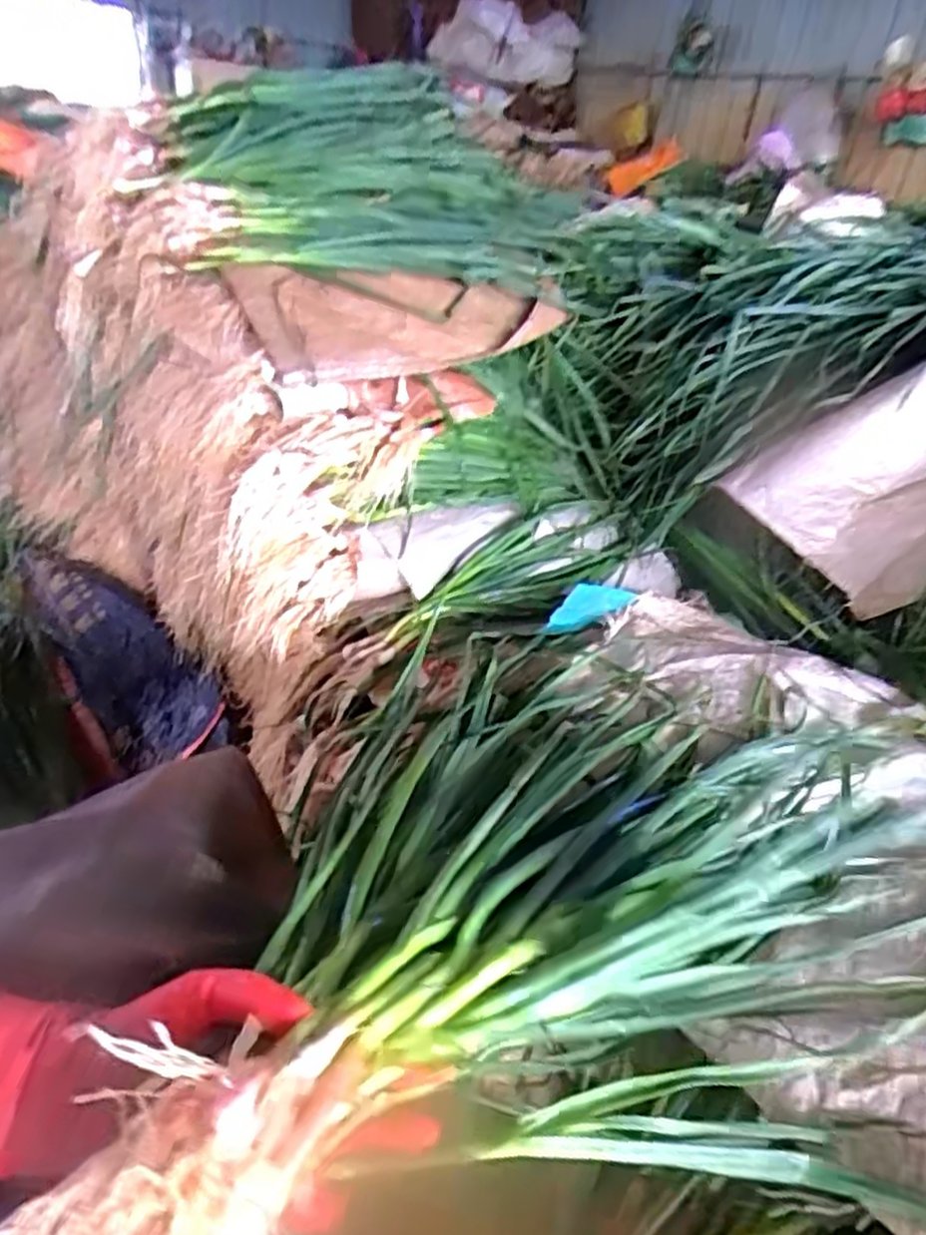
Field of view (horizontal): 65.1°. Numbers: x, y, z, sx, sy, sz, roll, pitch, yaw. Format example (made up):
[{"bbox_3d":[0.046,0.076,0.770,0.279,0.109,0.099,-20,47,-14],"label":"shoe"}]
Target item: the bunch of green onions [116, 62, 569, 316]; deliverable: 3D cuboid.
[{"bbox_3d":[-0.140,-0.574,0.947,0.545,0.220,0.308,-15,40,-28],"label":"bunch of green onions"}]

